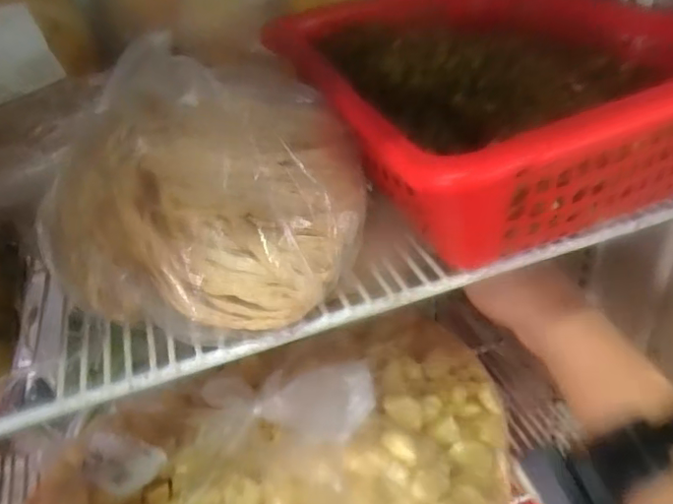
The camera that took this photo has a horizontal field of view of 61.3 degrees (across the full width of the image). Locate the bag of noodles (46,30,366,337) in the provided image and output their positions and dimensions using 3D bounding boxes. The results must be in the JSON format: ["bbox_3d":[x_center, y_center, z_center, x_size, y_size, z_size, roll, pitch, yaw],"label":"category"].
[{"bbox_3d":[-0.062,-0.028,0.263,0.138,0.090,0.101,11,39,21],"label":"bag of noodles"}]

